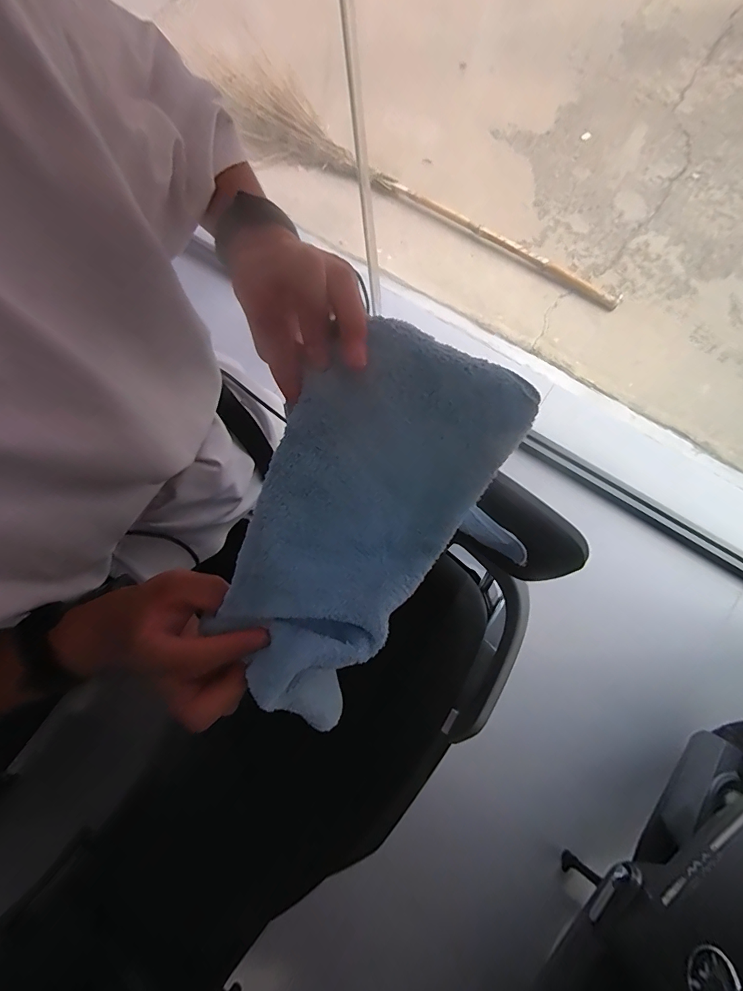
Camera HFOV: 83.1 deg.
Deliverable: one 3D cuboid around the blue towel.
[{"bbox_3d":[-0.008,0.018,0.230,0.113,0.040,0.222,29,93,-17],"label":"blue towel"}]

